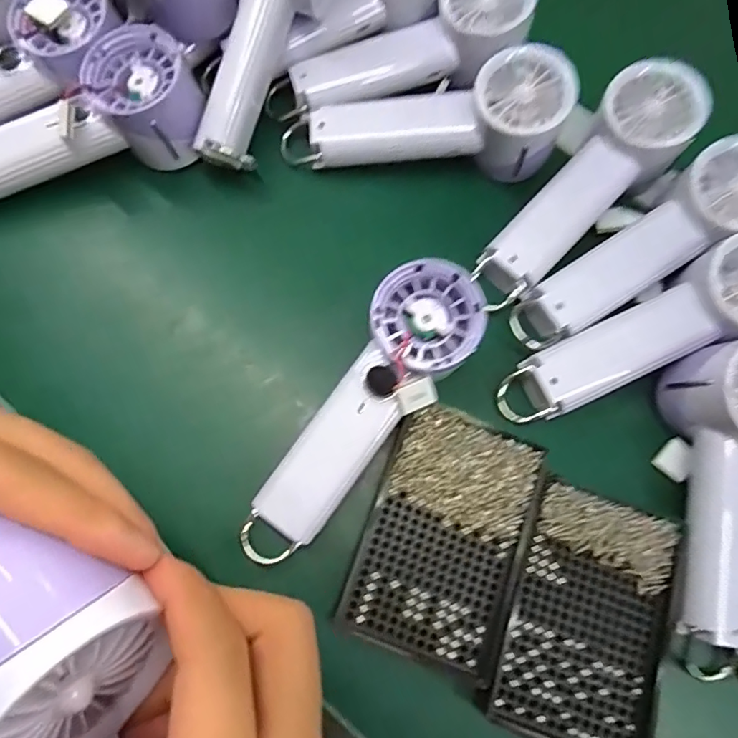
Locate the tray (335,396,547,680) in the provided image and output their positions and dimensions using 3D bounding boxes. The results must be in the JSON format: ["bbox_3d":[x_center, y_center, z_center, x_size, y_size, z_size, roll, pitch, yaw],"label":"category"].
[{"bbox_3d":[0.044,0.097,0.303,0.086,0.010,0.137,20,75,4],"label":"tray"}]

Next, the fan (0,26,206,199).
[{"bbox_3d":[-0.208,-0.162,0.341,0.193,0.053,0.065,-16,76,-6],"label":"fan"}]

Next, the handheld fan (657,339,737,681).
[{"bbox_3d":[0.205,0.073,0.291,0.077,0.046,0.190,20,75,4],"label":"handheld fan"}]

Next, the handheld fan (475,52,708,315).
[{"bbox_3d":[0.144,-0.122,0.358,0.063,0.048,0.200,44,92,9],"label":"handheld fan"}]

